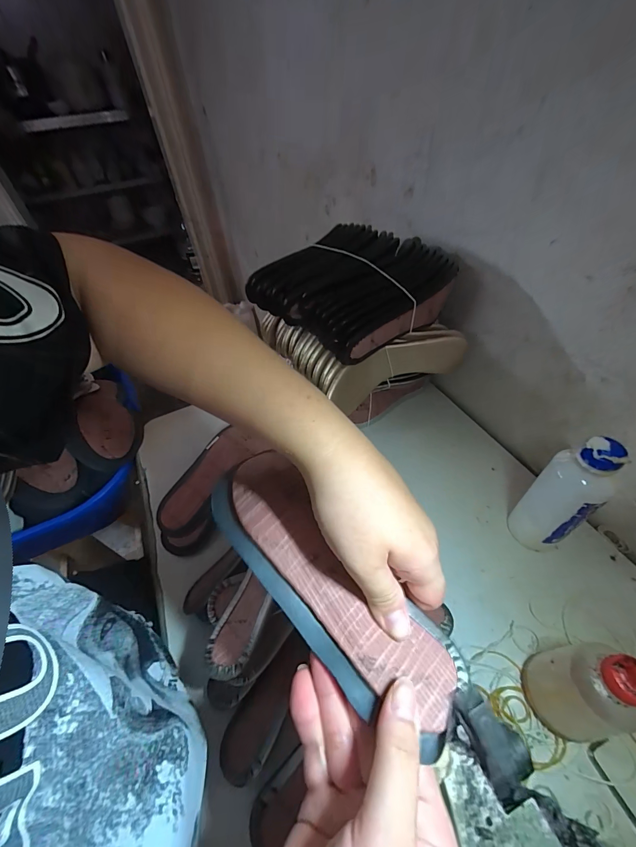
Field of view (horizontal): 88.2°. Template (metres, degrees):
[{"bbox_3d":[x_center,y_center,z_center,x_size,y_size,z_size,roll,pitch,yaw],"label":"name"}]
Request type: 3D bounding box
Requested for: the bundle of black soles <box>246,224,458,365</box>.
[{"bbox_3d":[0.044,-0.178,0.431,0.202,0.083,0.192,-31,53,-22],"label":"bundle of black soles"}]

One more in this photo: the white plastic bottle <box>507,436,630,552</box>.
[{"bbox_3d":[0.272,0.079,0.358,0.060,0.175,0.057,-23,51,-16],"label":"white plastic bottle"}]

